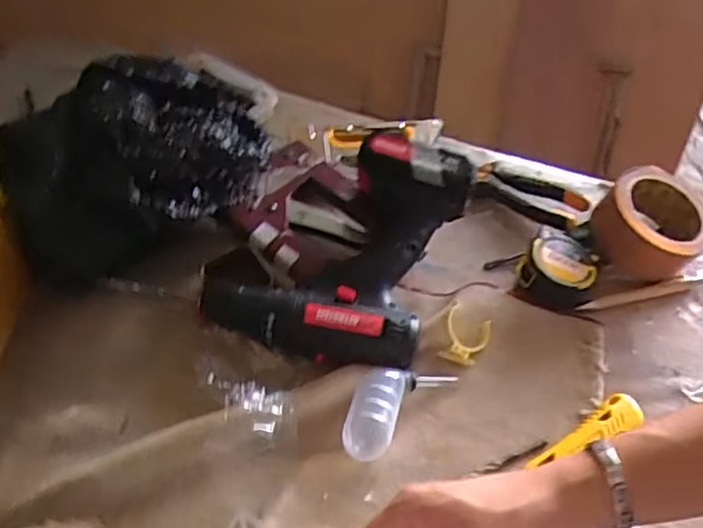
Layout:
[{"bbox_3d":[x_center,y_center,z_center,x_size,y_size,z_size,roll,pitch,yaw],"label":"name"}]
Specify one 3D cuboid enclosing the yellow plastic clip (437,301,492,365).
[{"bbox_3d":[0.100,0.060,0.542,0.040,0.020,0.046,14,51,9],"label":"yellow plastic clip"}]

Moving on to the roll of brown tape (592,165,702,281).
[{"bbox_3d":[0.293,-0.042,0.617,0.095,0.059,0.103,1,51,-2],"label":"roll of brown tape"}]

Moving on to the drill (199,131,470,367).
[{"bbox_3d":[-0.013,-0.022,0.548,0.183,0.097,0.186,17,52,11],"label":"drill"}]

